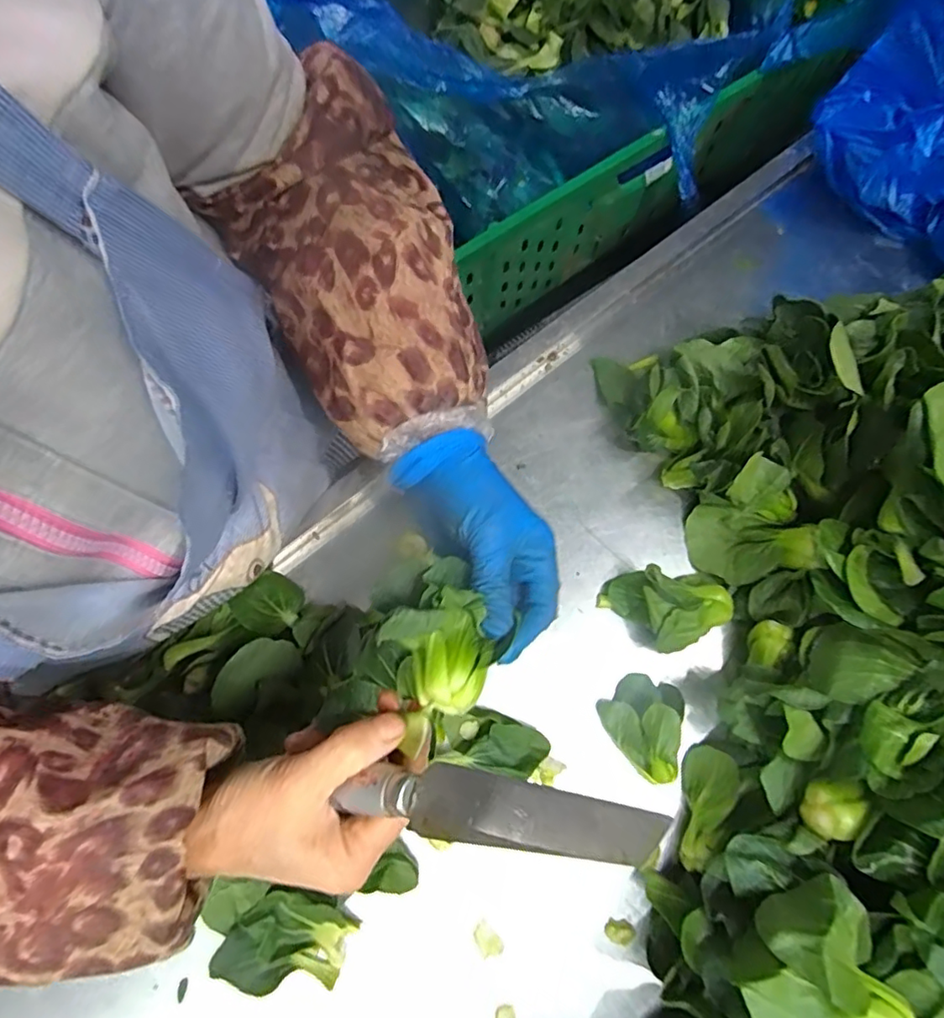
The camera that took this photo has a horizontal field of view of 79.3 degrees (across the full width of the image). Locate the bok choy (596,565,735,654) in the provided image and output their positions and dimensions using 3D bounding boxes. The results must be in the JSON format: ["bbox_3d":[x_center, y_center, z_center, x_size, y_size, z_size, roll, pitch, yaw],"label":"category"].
[{"bbox_3d":[0.147,0.076,0.433,0.094,0.037,0.060,2,75,1],"label":"bok choy"}]

